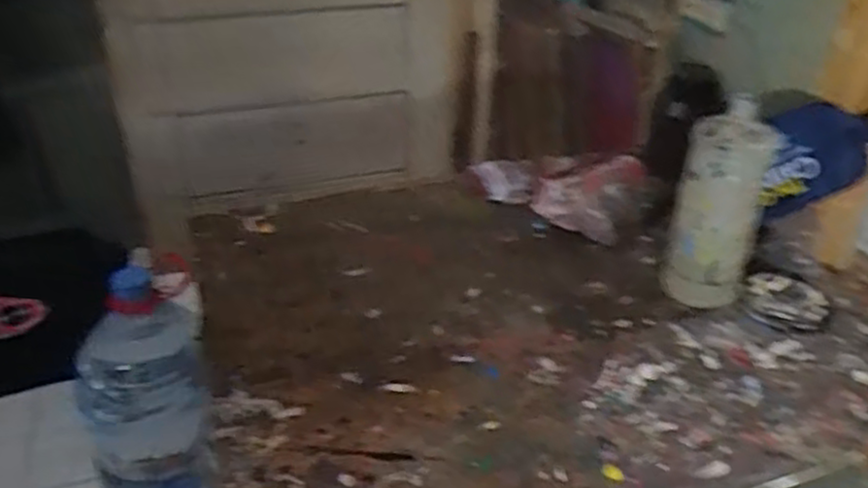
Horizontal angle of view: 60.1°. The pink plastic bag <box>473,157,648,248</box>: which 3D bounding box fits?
[{"bbox_3d":[0.171,-0.086,1.026,0.248,0.065,0.189,18,37,24],"label":"pink plastic bag"}]

